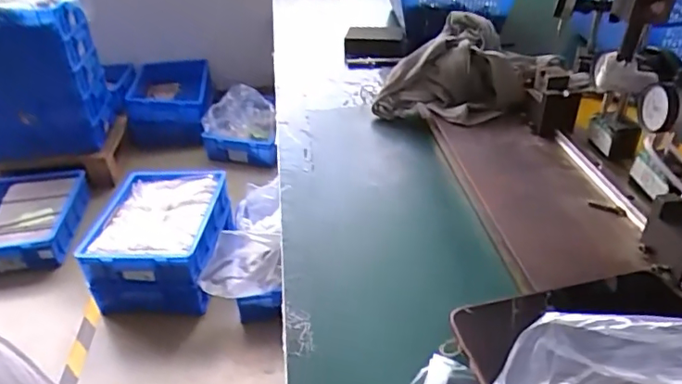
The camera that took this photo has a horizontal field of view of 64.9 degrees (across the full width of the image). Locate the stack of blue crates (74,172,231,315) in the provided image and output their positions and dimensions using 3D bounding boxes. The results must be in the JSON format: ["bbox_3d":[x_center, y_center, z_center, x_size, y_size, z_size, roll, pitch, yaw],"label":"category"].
[{"bbox_3d":[-0.529,0.134,1.587,0.342,0.194,0.426,-2,34,1],"label":"stack of blue crates"}]

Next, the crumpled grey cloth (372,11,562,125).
[{"bbox_3d":[0.154,-0.151,0.688,0.172,0.096,0.150,24,42,35],"label":"crumpled grey cloth"}]

